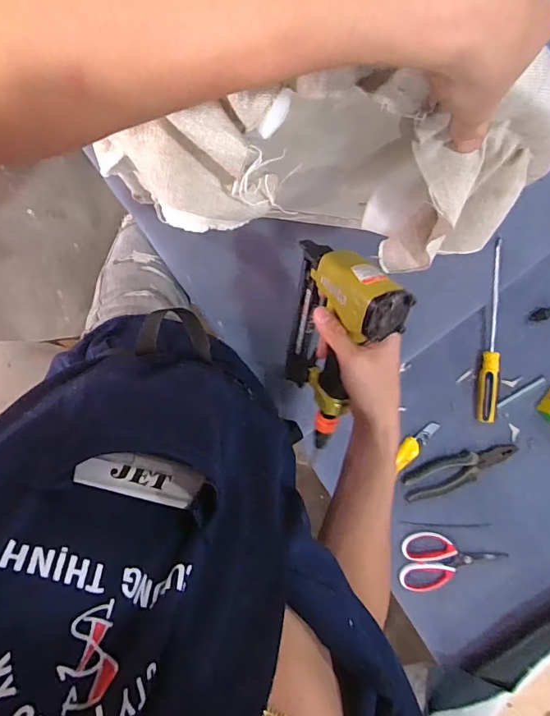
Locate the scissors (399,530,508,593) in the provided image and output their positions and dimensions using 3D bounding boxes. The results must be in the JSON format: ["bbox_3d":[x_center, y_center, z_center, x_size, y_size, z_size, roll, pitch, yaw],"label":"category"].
[{"bbox_3d":[0.308,0.365,0.804,0.201,0.022,0.105,16,94,-8],"label":"scissors"}]

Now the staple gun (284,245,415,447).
[{"bbox_3d":[0.064,-0.017,0.501,0.058,0.246,0.128,-17,58,-21],"label":"staple gun"}]

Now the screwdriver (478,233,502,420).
[{"bbox_3d":[0.346,-0.035,0.736,0.033,0.030,0.288,-4,97,-6],"label":"screwdriver"}]

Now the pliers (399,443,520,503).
[{"bbox_3d":[0.314,0.193,0.779,0.200,0.015,0.068,-11,97,-5],"label":"pliers"}]

